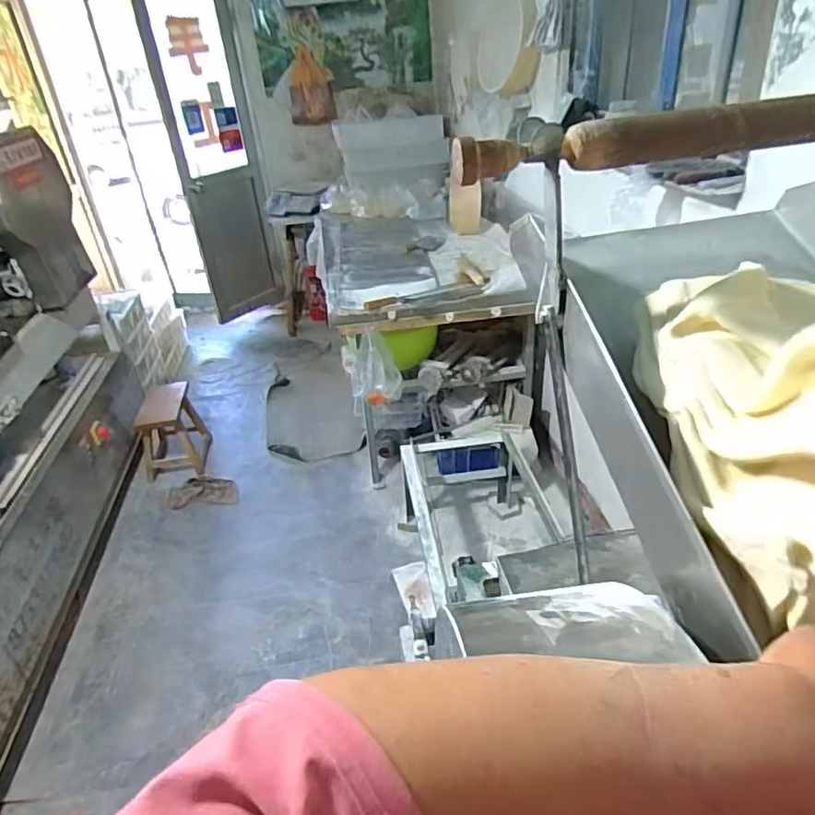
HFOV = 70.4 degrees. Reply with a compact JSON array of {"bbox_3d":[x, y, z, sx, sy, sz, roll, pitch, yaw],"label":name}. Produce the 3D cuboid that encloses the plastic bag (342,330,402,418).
[{"bbox_3d":[-0.111,-0.113,1.876,0.173,0.236,0.082,-17,34,-18],"label":"plastic bag"}]

